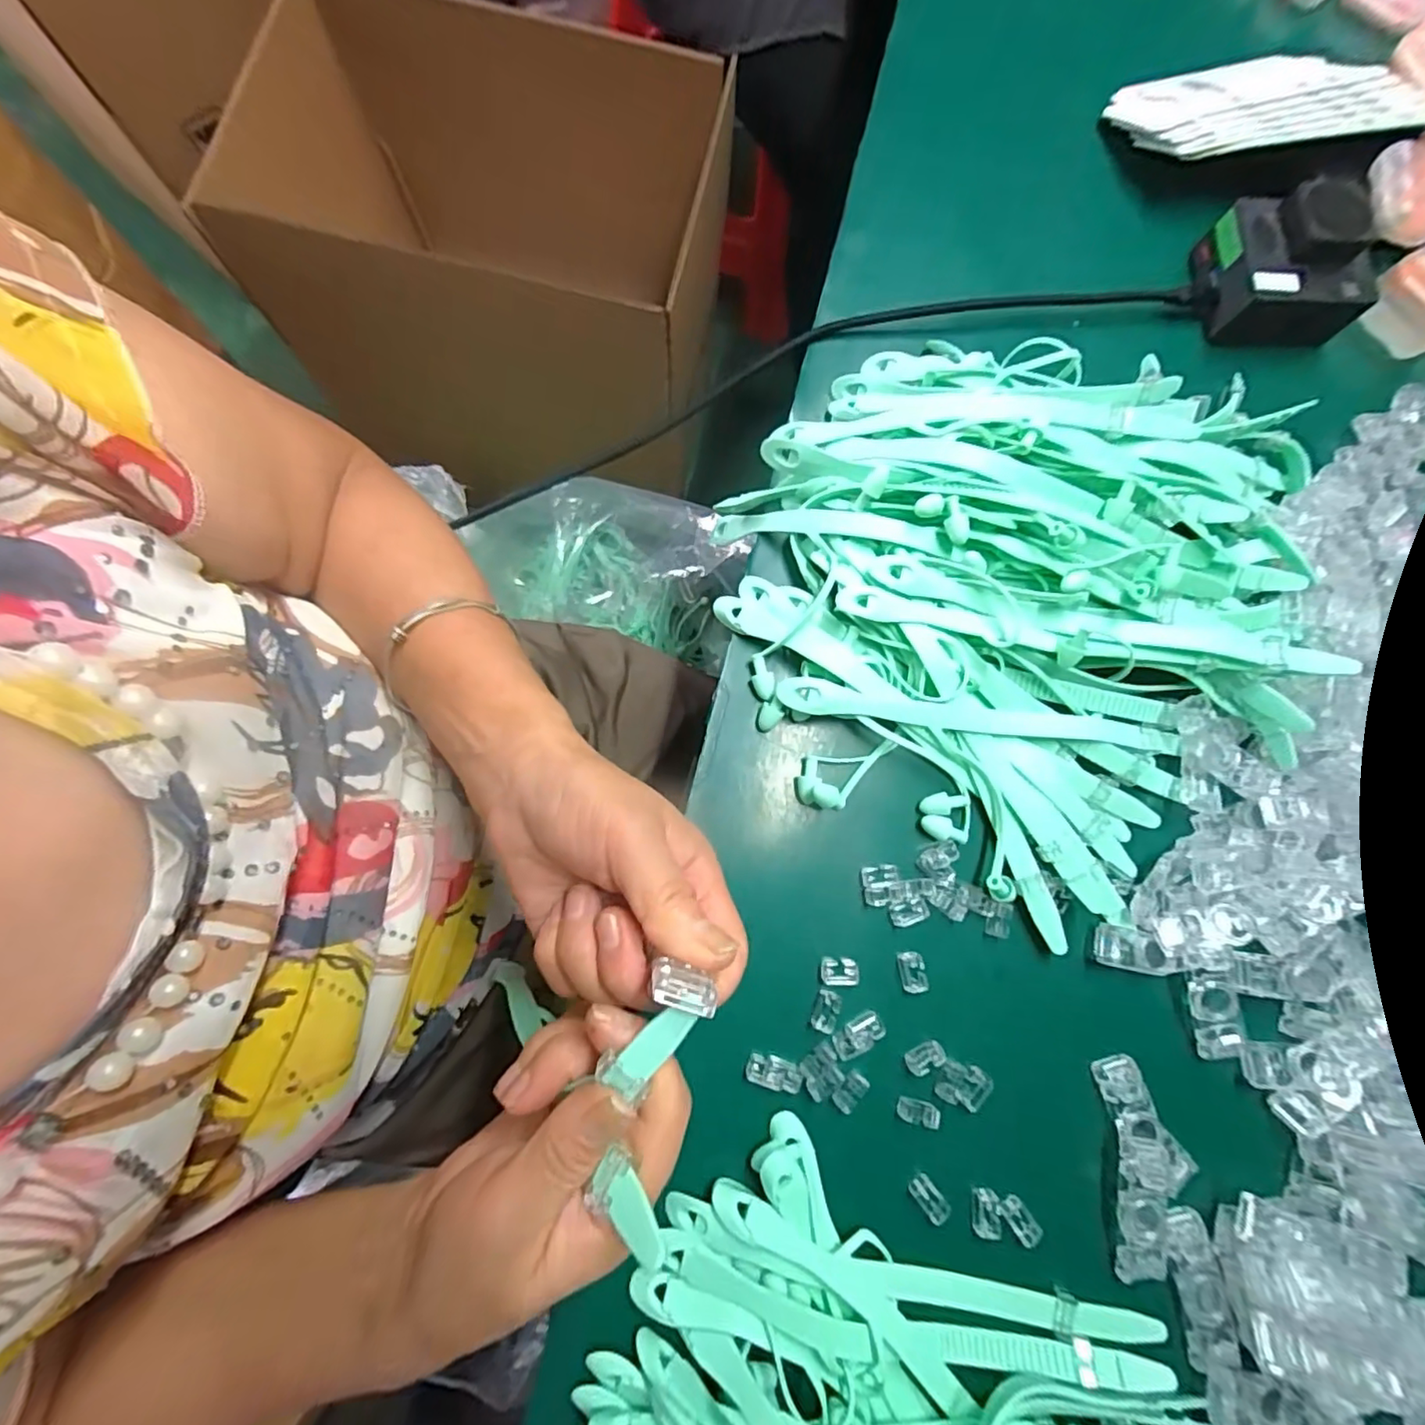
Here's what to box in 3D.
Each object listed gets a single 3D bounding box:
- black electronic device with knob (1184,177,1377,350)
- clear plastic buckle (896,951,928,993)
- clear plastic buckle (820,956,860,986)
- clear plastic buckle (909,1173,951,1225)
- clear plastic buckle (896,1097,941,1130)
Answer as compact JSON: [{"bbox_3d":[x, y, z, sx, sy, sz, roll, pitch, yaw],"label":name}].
[{"bbox_3d":[0.331,-0.258,0.348,0.084,0.050,0.067,2,79,-3],"label":"black electronic device with knob"},{"bbox_3d":[0.095,0.123,0.286,0.012,0.004,0.018,-10,79,-3],"label":"clear plastic buckle"},{"bbox_3d":[0.061,0.123,0.285,0.018,0.004,0.012,3,78,-1],"label":"clear plastic buckle"},{"bbox_3d":[0.097,0.218,0.268,0.011,0.004,0.020,-40,82,-9],"label":"clear plastic buckle"},{"bbox_3d":[0.094,0.182,0.273,0.019,0.004,0.009,13,79,1],"label":"clear plastic buckle"}]

